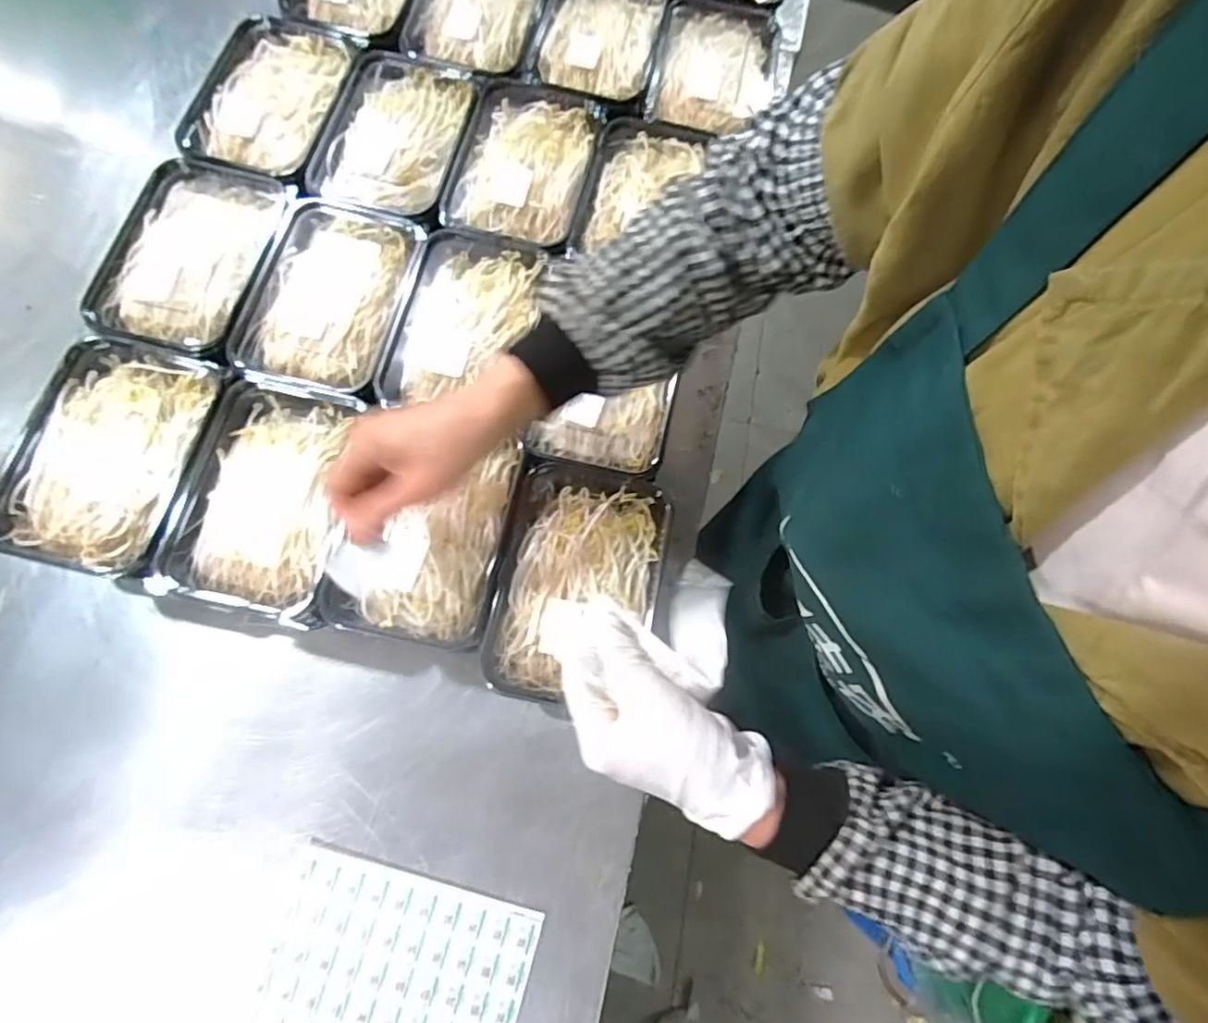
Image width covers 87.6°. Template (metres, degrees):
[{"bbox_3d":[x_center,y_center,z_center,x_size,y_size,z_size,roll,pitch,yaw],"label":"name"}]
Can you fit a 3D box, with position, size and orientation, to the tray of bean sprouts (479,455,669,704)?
[{"bbox_3d":[-0.020,0.055,0.492,0.122,0.034,0.177,10,74,3],"label":"tray of bean sprouts"}]

